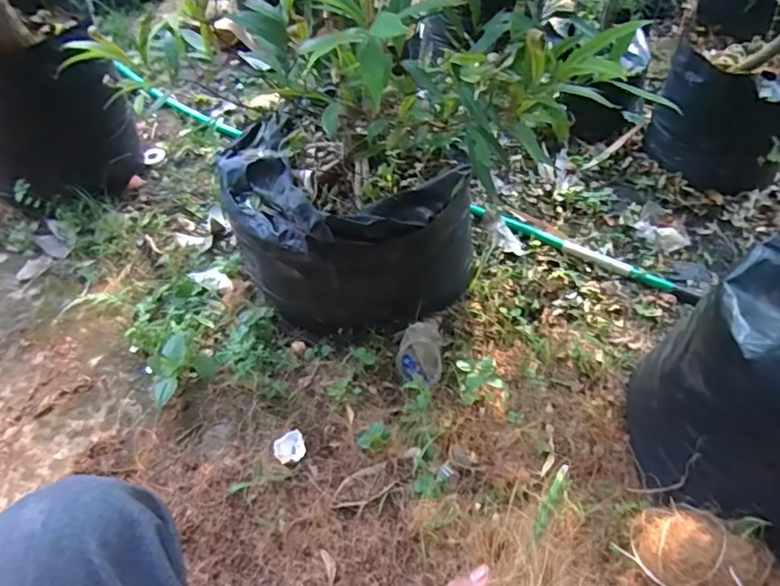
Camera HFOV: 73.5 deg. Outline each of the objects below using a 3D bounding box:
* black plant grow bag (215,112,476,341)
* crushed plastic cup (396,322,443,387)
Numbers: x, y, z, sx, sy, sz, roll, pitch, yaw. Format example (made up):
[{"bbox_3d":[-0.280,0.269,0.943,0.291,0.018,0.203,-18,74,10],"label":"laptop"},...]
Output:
[{"bbox_3d":[-0.071,-0.113,0.837,0.315,0.266,0.305,-27,53,-20],"label":"black plant grow bag"},{"bbox_3d":[0.045,0.086,0.783,0.066,0.049,0.118,1,49,3],"label":"crushed plastic cup"}]

